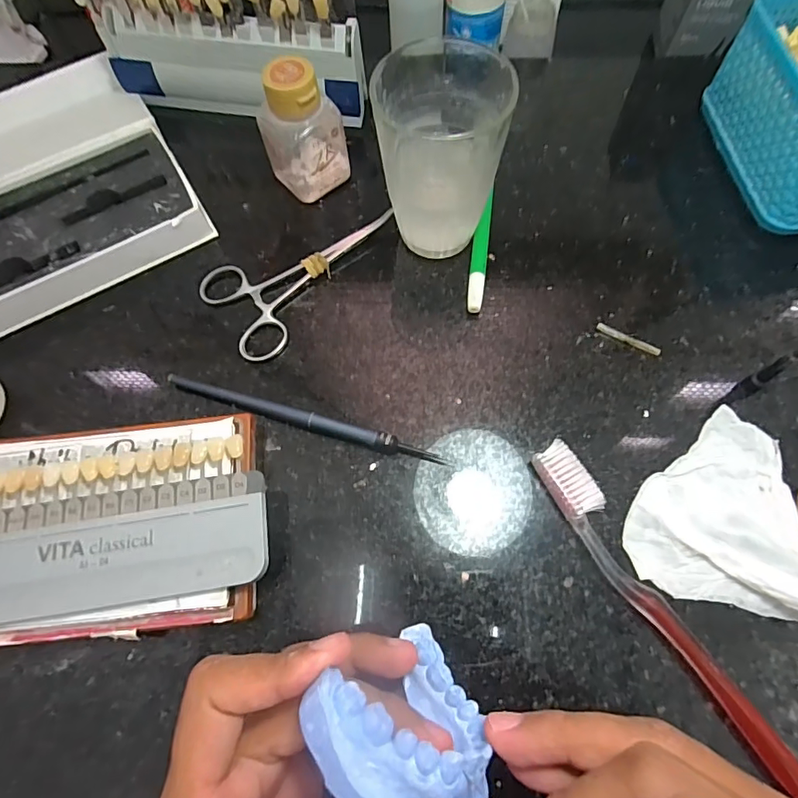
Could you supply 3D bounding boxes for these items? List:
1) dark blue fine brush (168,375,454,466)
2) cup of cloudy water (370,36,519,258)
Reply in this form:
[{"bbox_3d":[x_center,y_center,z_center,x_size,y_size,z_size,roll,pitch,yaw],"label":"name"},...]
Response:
[{"bbox_3d":[-0.050,0.011,0.256,0.154,0.008,0.009,15,70,8],"label":"dark blue fine brush"},{"bbox_3d":[0.023,-0.128,0.263,0.066,0.093,0.062,-1,68,2],"label":"cup of cloudy water"}]

